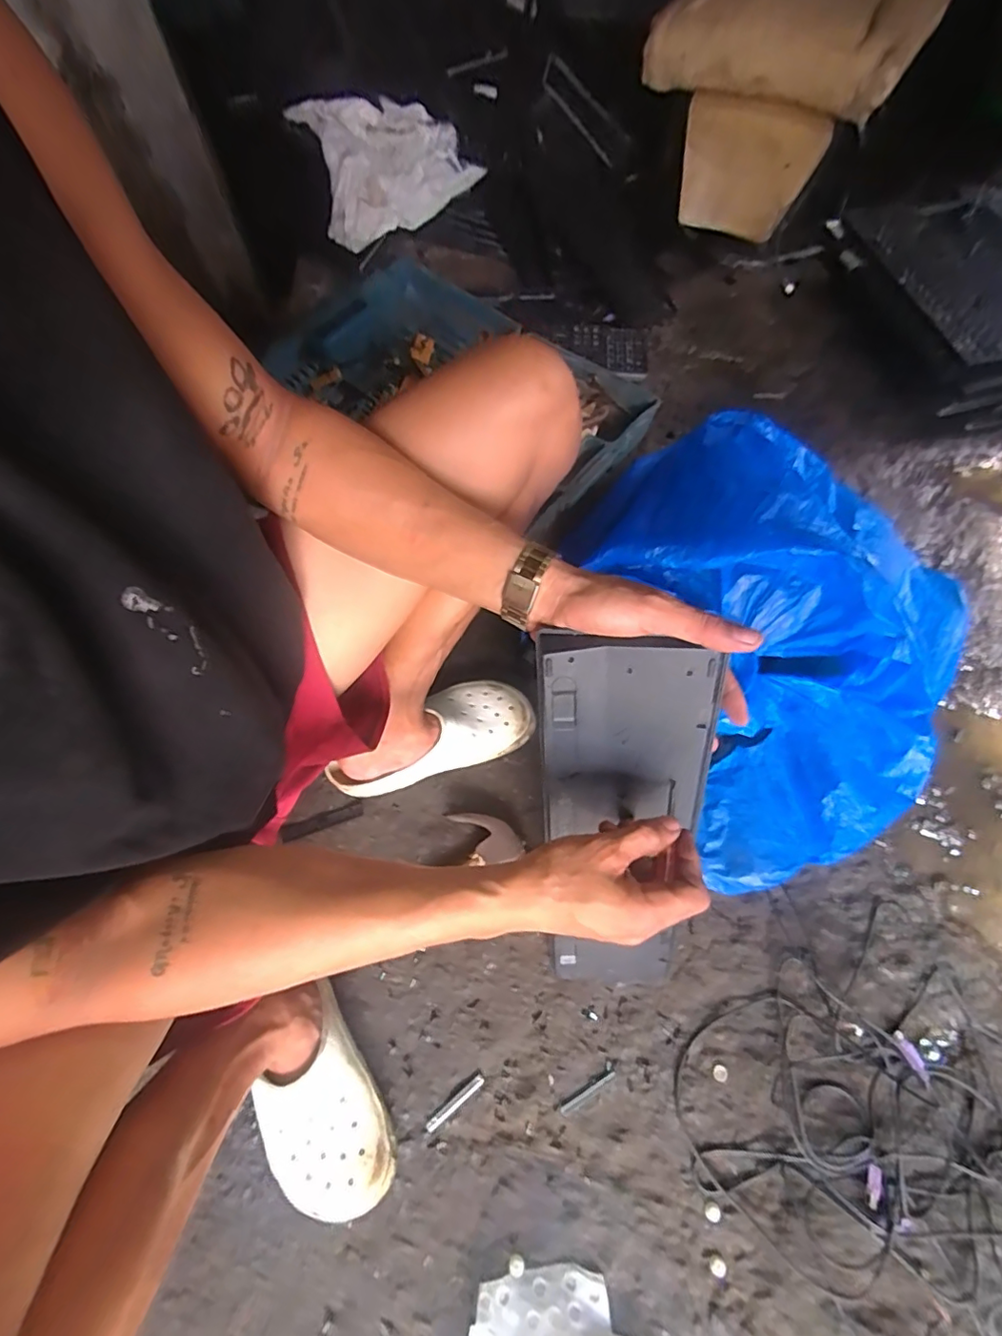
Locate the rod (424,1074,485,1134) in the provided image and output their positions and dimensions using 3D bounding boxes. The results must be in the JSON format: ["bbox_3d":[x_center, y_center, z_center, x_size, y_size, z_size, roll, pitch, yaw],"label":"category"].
[{"bbox_3d":[-0.047,0.447,0.560,0.069,0.005,0.010,-35,67,-14],"label":"rod"}]

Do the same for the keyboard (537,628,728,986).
[{"bbox_3d":[0.099,0.157,0.467,0.117,0.413,0.029,-4,33,1],"label":"keyboard"}]

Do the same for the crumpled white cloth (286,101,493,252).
[{"bbox_3d":[-0.209,-1.012,1.089,0.356,0.134,0.388,-21,63,-6],"label":"crumpled white cloth"}]

